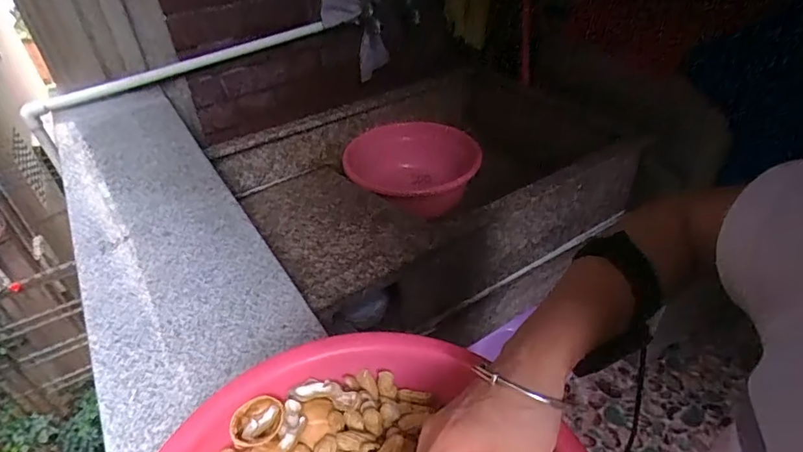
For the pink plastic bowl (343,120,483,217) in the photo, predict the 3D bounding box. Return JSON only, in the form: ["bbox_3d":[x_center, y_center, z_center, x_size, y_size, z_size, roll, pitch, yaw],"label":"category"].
[{"bbox_3d":[0.033,-0.128,1.262,0.328,0.198,0.282,-9,39,-7],"label":"pink plastic bowl"}]

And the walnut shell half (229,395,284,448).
[{"bbox_3d":[-0.096,0.129,0.315,0.034,0.014,0.029,-22,42,-22],"label":"walnut shell half"}]

